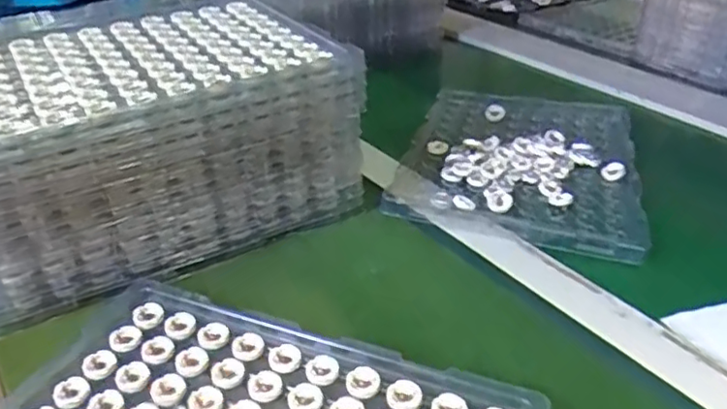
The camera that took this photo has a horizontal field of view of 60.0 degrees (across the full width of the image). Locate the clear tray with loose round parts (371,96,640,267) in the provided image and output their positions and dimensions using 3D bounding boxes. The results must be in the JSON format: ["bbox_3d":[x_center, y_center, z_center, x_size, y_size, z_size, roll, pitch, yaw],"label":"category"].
[{"bbox_3d":[0.190,-0.069,0.759,0.252,0.019,0.381,9,34,13],"label":"clear tray with loose round parts"}]

